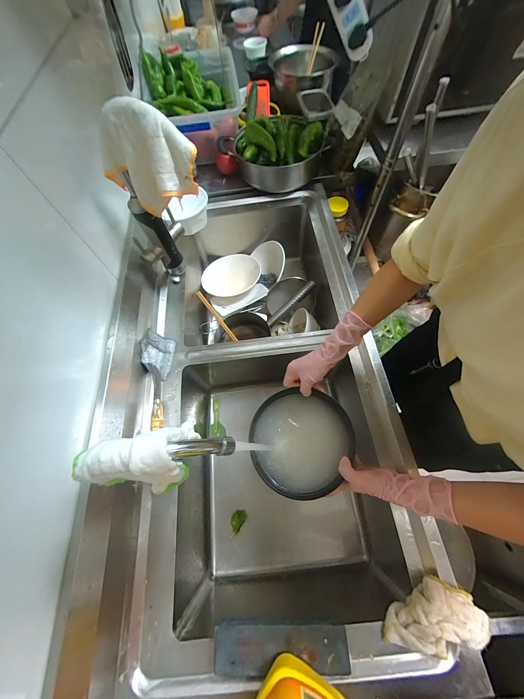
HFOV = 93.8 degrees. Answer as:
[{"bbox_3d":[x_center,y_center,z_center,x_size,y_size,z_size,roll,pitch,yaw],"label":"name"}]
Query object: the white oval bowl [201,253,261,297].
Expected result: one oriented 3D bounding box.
[{"bbox_3d":[-0.117,-0.287,0.936,0.219,0.035,0.173,-13,65,-2],"label":"white oval bowl"}]

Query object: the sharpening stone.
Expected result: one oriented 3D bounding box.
[{"bbox_3d":[0.028,0.458,0.380,0.201,0.031,0.057,-3,65,2],"label":"sharpening stone"}]

